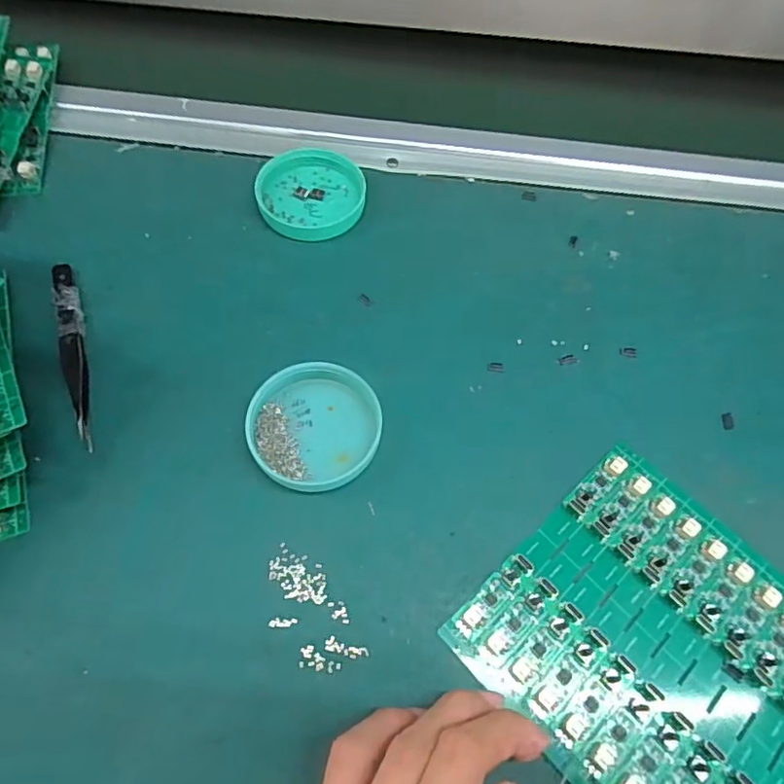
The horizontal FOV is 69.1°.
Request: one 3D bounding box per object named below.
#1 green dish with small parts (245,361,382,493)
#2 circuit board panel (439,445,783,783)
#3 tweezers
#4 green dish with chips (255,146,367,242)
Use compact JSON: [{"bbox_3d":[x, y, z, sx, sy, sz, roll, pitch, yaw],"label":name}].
[{"bbox_3d":[-0.038,0.015,0.284,0.062,0.014,0.065,1,63,-2],"label":"green dish with small parts"},{"bbox_3d":[0.119,0.110,0.247,0.142,0.008,0.132,42,69,17],"label":"circuit board panel"},{"bbox_3d":[-0.168,-0.025,0.301,0.012,0.010,0.116,-18,65,-11],"label":"tweezers"},{"bbox_3d":[-0.053,-0.129,0.361,0.065,0.011,0.073,-26,67,-14],"label":"green dish with chips"}]

